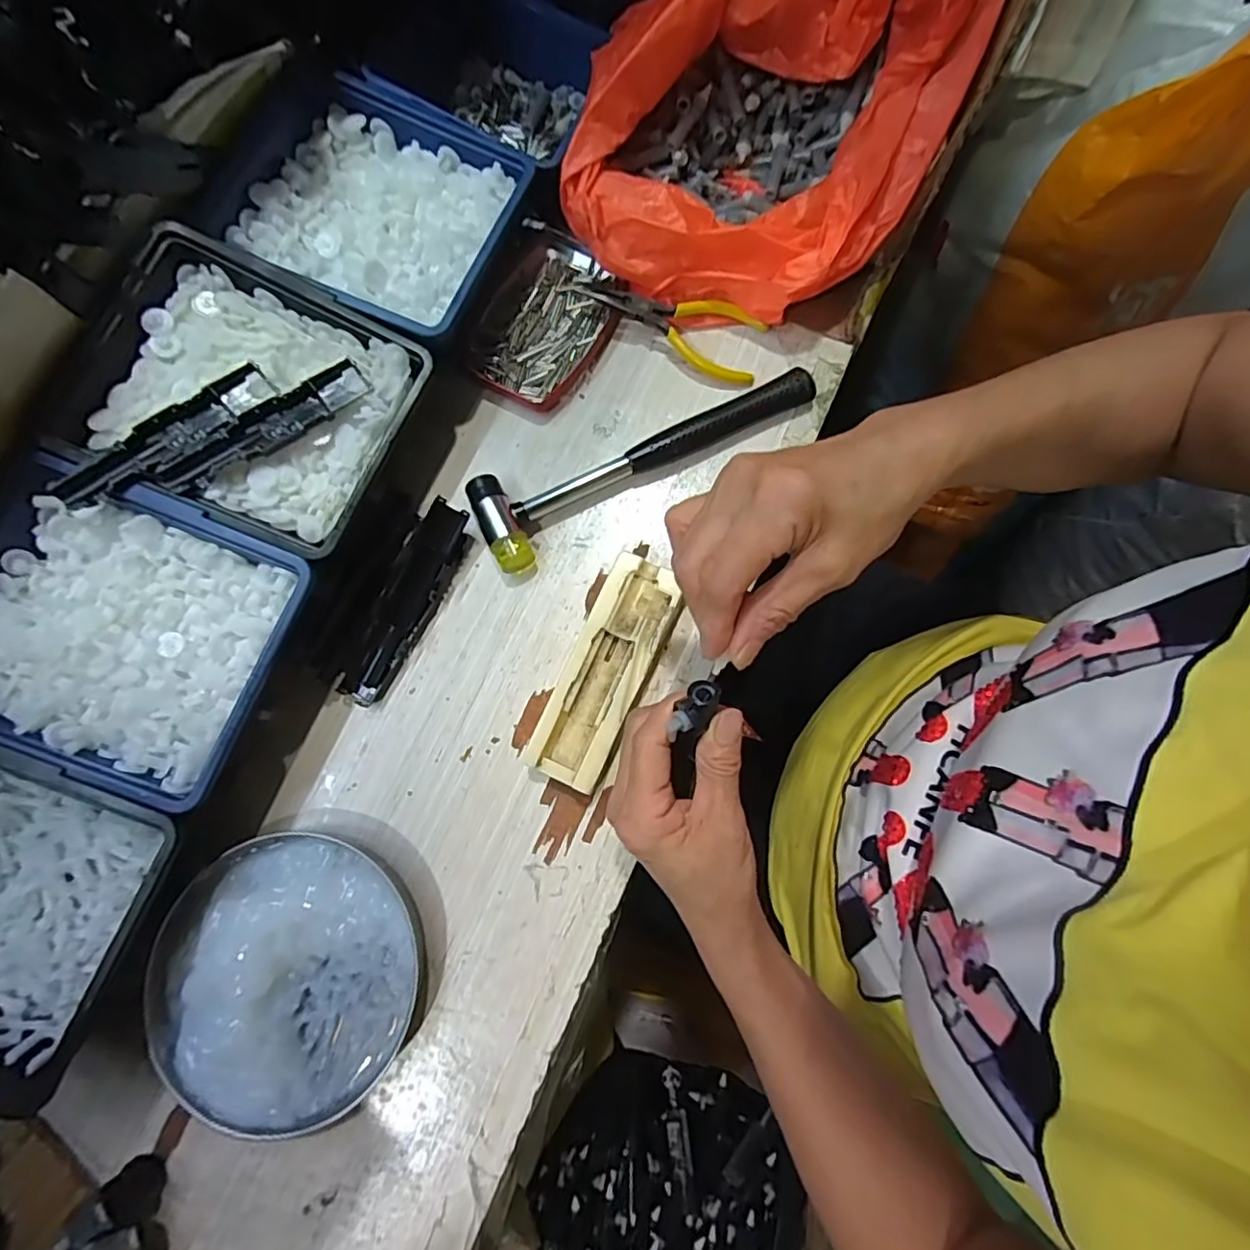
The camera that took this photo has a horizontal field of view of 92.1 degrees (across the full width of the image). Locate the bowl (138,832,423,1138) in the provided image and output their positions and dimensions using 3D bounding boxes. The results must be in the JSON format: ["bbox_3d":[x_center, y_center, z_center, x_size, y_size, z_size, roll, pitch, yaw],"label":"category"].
[{"bbox_3d":[-0.187,0.189,0.324,0.142,0.025,0.139,0,78,0],"label":"bowl"}]

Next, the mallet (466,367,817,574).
[{"bbox_3d":[0.014,-0.110,0.389,0.230,0.020,0.061,-28,79,-5],"label":"mallet"}]

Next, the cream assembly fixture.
[{"bbox_3d":[-0.010,0.027,0.357,0.045,0.024,0.134,25,79,6],"label":"cream assembly fixture"}]

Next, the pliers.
[{"bbox_3d":[0.027,-0.203,0.406,0.133,0.020,0.048,17,78,4],"label":"pliers"}]

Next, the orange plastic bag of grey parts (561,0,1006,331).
[{"bbox_3d":[0.103,-0.339,0.389,0.203,0.107,0.284,30,80,7],"label":"orange plastic bag of grey parts"}]

